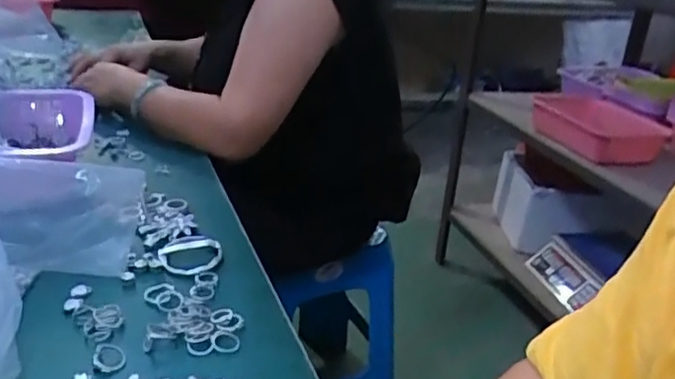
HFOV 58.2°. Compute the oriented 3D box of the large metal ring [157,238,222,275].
[{"bbox_3d":[-0.141,0.064,0.580,0.058,0.016,0.053,6,23,-3],"label":"large metal ring"}]

